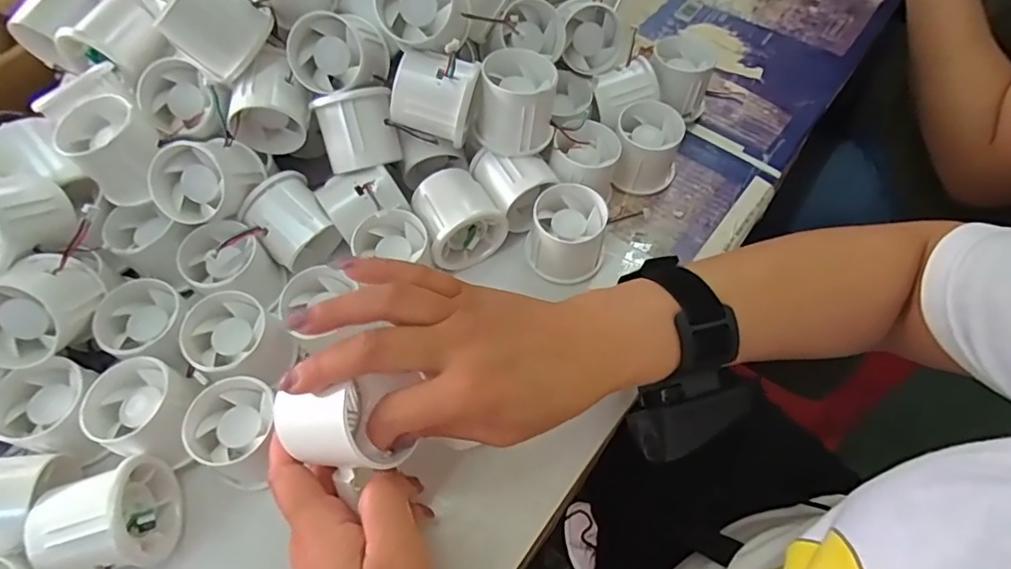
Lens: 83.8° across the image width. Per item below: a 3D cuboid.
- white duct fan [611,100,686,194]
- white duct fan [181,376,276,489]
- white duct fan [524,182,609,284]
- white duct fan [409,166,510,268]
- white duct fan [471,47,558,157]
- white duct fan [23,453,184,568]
[{"bbox_3d":[0.112,-0.107,0.445,0.053,0.049,0.054,9,61,5],"label":"white duct fan"},{"bbox_3d":[-0.158,0.089,0.335,0.050,0.042,0.053,-9,61,-5],"label":"white duct fan"},{"bbox_3d":[0.044,-0.036,0.405,0.054,0.049,0.049,15,62,8],"label":"white duct fan"},{"bbox_3d":[-0.034,-0.048,0.407,0.053,0.046,0.055,-22,63,-12],"label":"white duct fan"},{"bbox_3d":[0.006,-0.125,0.399,0.057,0.057,0.059,1,61,0],"label":"white duct fan"},{"bbox_3d":[-0.217,0.130,0.306,0.057,0.045,0.054,-22,63,-12],"label":"white duct fan"}]

